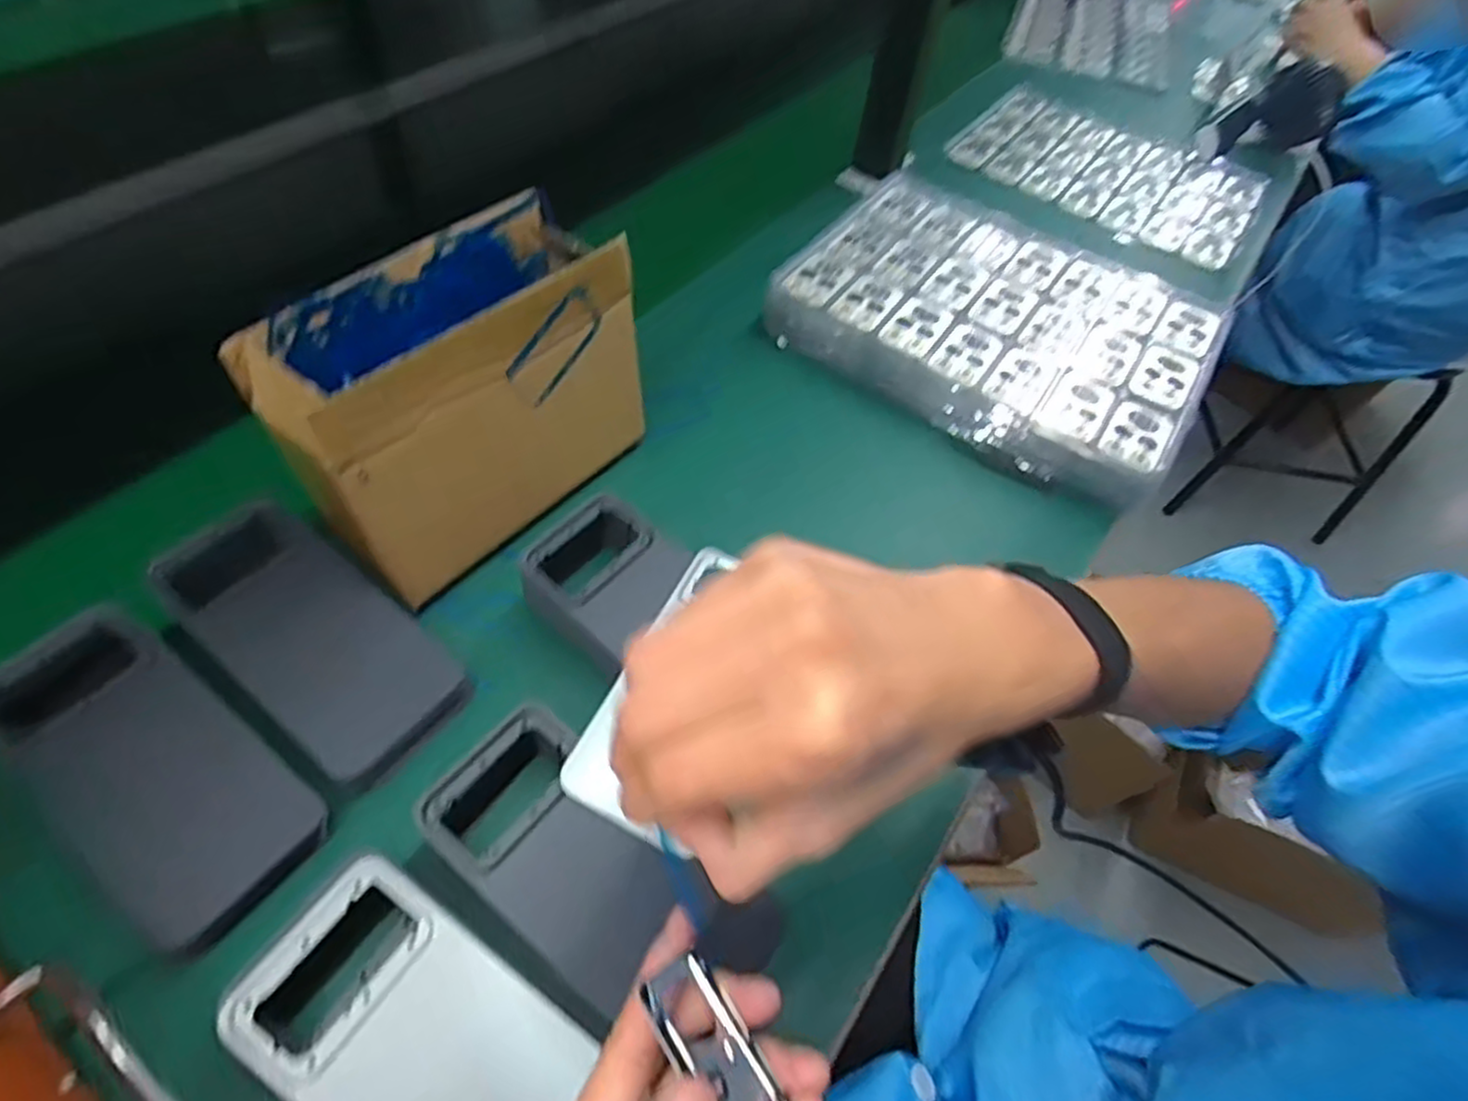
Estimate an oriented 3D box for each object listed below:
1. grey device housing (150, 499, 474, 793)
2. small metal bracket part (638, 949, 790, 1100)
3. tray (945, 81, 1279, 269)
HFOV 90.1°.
[{"bbox_3d":[-0.218,0.039,0.375,0.157,0.031,0.077,36,59,17],"label":"grey device housing"},{"bbox_3d":[-0.005,0.157,0.226,0.005,0.031,0.061,-46,64,11],"label":"small metal bracket part"},{"bbox_3d":[0.405,-0.415,0.801,0.309,0.022,0.204,41,60,19],"label":"tray"}]

